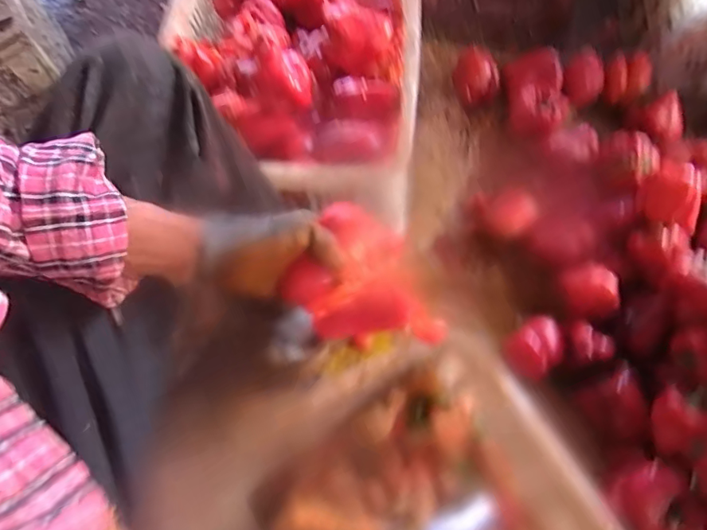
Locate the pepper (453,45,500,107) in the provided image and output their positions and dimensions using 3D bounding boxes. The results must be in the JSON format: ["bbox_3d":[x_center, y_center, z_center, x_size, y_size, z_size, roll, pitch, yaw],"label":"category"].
[{"bbox_3d":[0.223,-0.340,0.857,0.078,0.070,0.083,-1,69,2],"label":"pepper"}]

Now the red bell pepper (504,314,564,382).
[{"bbox_3d":[0.253,0.117,0.661,0.073,0.052,0.069,-1,69,2],"label":"red bell pepper"}]

